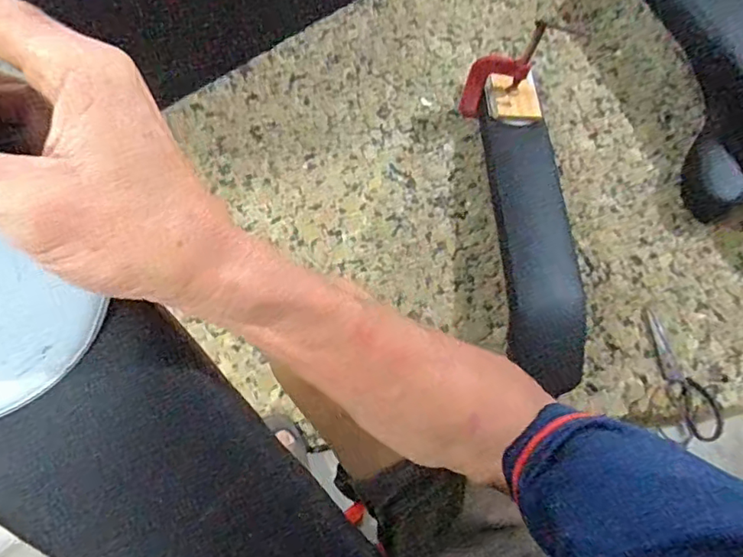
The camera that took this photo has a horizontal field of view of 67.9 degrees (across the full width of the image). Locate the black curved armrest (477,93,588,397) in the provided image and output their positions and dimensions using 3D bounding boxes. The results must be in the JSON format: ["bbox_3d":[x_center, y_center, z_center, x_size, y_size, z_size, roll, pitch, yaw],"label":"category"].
[{"bbox_3d":[0.267,-0.079,0.890,0.129,0.085,0.487,0,67,0],"label":"black curved armrest"}]

